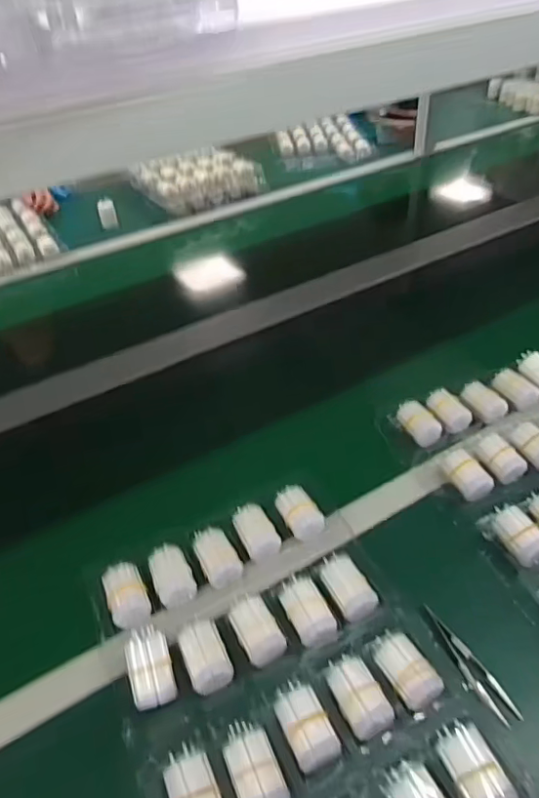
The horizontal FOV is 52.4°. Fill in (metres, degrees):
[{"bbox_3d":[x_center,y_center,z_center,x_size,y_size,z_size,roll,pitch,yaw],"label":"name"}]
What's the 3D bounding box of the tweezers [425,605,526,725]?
[{"bbox_3d":[0.188,0.256,0.527,0.034,0.016,0.117,-24,44,-20],"label":"tweezers"}]

